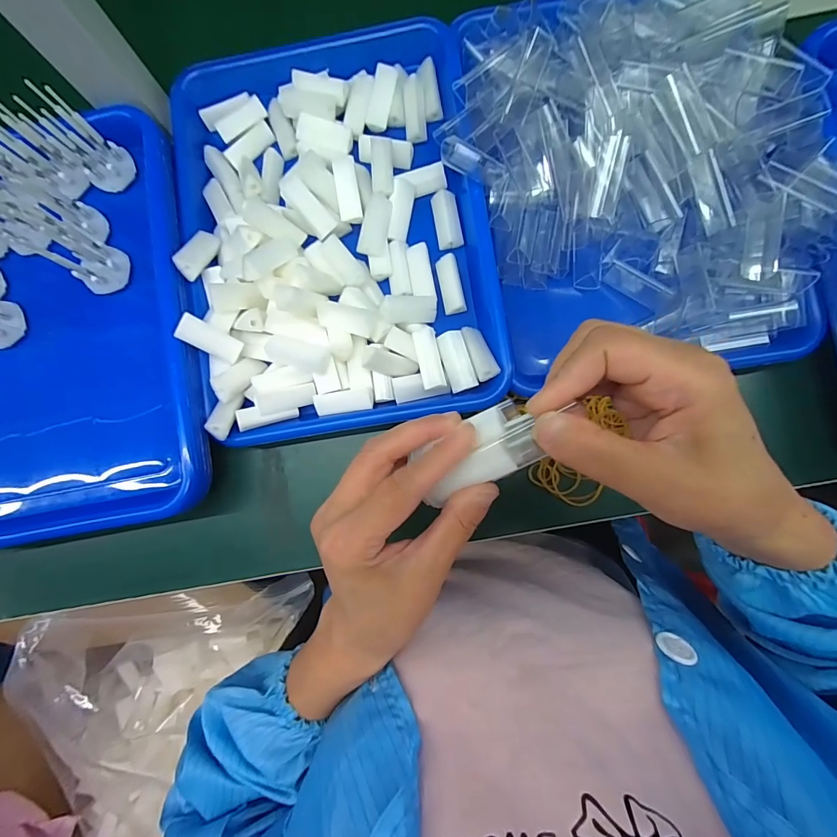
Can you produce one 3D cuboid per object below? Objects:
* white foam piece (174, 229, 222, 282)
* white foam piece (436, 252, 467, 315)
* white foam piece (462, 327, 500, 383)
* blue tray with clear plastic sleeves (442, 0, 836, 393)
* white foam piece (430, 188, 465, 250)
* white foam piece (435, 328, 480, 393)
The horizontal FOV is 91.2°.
[{"bbox_3d":[-0.178,-0.134,0.332,0.013,0.018,0.053,7,53,4],"label":"white foam piece"},{"bbox_3d":[0.027,-0.110,0.337,0.018,0.014,0.046,-11,84,2],"label":"white foam piece"},{"bbox_3d":[0.048,-0.051,0.317,0.018,0.012,0.046,-19,70,1],"label":"white foam piece"},{"bbox_3d":[0.163,-0.189,0.323,0.244,0.102,0.322,-13,84,2],"label":"blue tray with clear plastic sleeves"},{"bbox_3d":[0.024,-0.166,0.342,0.021,0.012,0.046,-9,84,2],"label":"white foam piece"},{"bbox_3d":[0.030,-0.044,0.318,0.020,0.020,0.045,-18,84,1],"label":"white foam piece"}]

